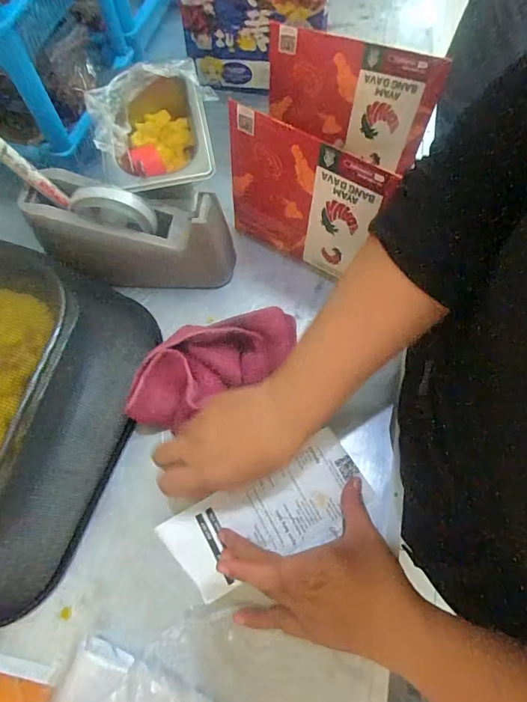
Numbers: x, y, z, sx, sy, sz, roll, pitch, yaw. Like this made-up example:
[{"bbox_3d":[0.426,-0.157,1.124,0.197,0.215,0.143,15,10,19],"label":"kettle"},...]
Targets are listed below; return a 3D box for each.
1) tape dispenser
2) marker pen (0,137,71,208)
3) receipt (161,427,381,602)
[{"bbox_3d":[-0.134,-0.120,0.458,0.201,0.109,0.076,2,68,2],"label":"tape dispenser"},{"bbox_3d":[-0.218,-0.166,0.413,0.015,0.080,0.013,-1,64,32],"label":"marker pen"},{"bbox_3d":[0.005,0.147,0.402,0.184,0.008,0.083,-22,69,-9],"label":"receipt"}]

